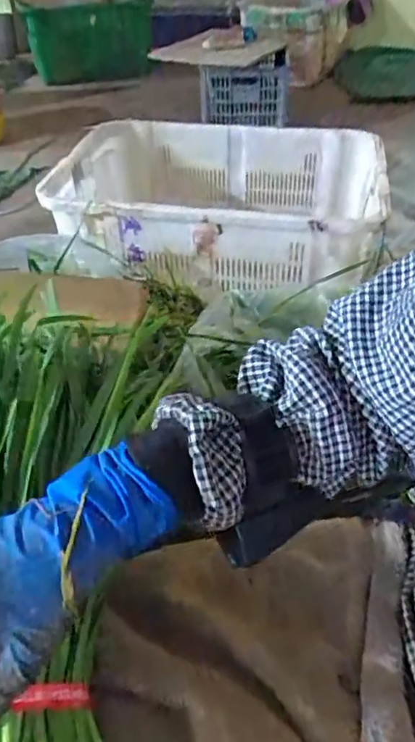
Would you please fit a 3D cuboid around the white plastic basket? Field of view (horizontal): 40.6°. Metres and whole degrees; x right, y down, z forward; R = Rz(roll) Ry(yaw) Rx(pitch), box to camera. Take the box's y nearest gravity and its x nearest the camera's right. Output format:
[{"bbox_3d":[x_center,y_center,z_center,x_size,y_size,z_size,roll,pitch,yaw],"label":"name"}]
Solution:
[{"bbox_3d":[0.029,-0.394,1.277,0.678,0.185,0.535,4,42,9],"label":"white plastic basket"}]

